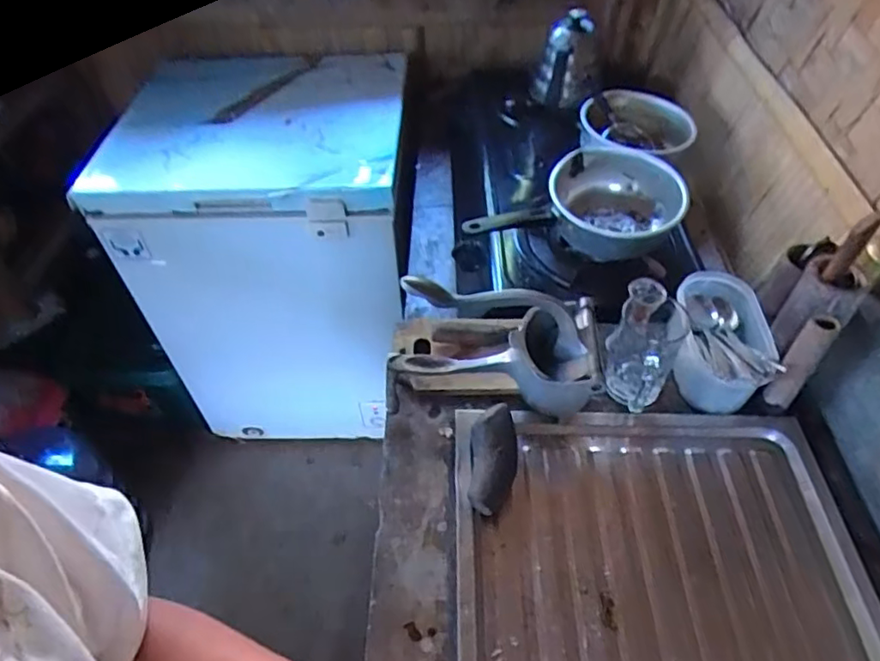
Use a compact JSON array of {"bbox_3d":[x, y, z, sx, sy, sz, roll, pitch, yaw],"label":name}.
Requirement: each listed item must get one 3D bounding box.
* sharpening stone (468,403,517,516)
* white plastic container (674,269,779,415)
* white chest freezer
[{"bbox_3d":[0.056,0.137,0.638,0.048,0.044,0.113,9,63,8],"label":"sharpening stone"},{"bbox_3d":[0.341,0.013,0.740,0.096,0.088,0.184,9,49,8],"label":"white plastic container"},{"bbox_3d":[-0.400,-0.185,1.510,0.634,0.844,0.515,1,49,2],"label":"white chest freezer"}]

